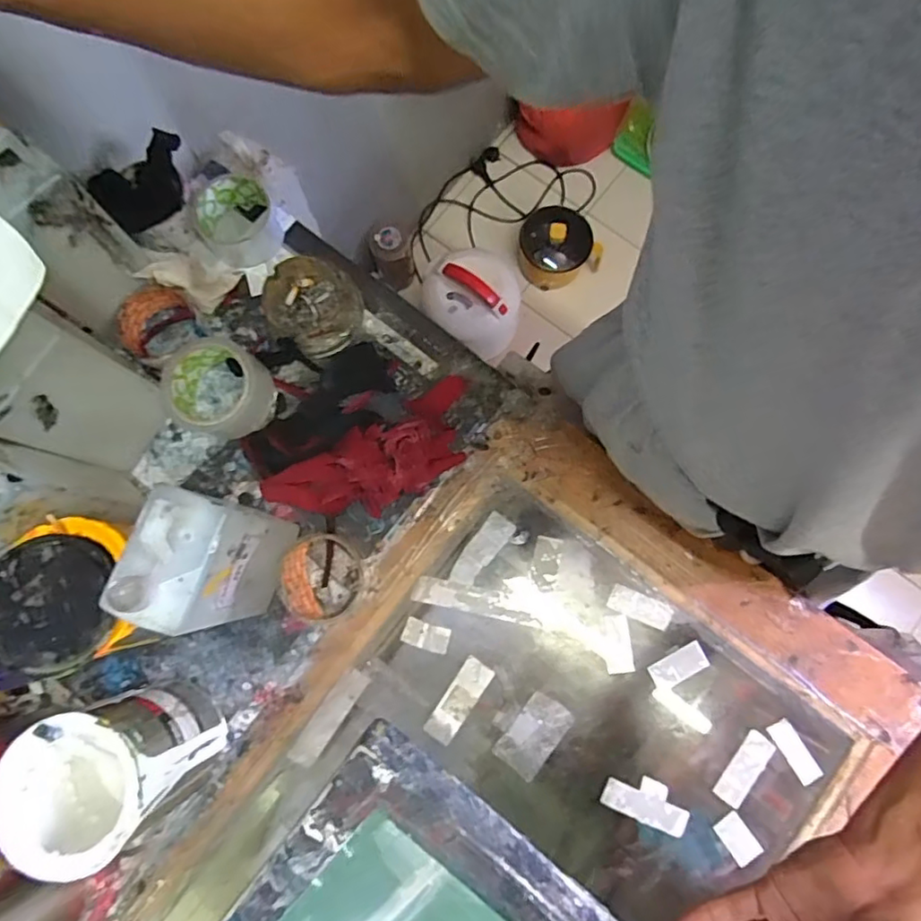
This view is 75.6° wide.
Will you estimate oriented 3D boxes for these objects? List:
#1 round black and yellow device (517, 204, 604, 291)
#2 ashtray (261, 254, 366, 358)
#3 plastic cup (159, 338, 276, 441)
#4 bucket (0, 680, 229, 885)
[{"bbox_3d":[0.243,-0.538,1.450,0.183,0.165,0.160,-15,79,-2],"label":"round black and yellow device"},{"bbox_3d":[-0.157,-0.167,0.635,0.095,0.045,0.091,0,79,1],"label":"ashtray"},{"bbox_3d":[-0.248,-0.071,0.608,0.099,0.049,0.094,0,79,1],"label":"plastic cup"},{"bbox_3d":[-0.287,0.260,0.504,0.120,0.146,0.108,-32,80,-5],"label":"bucket"}]

